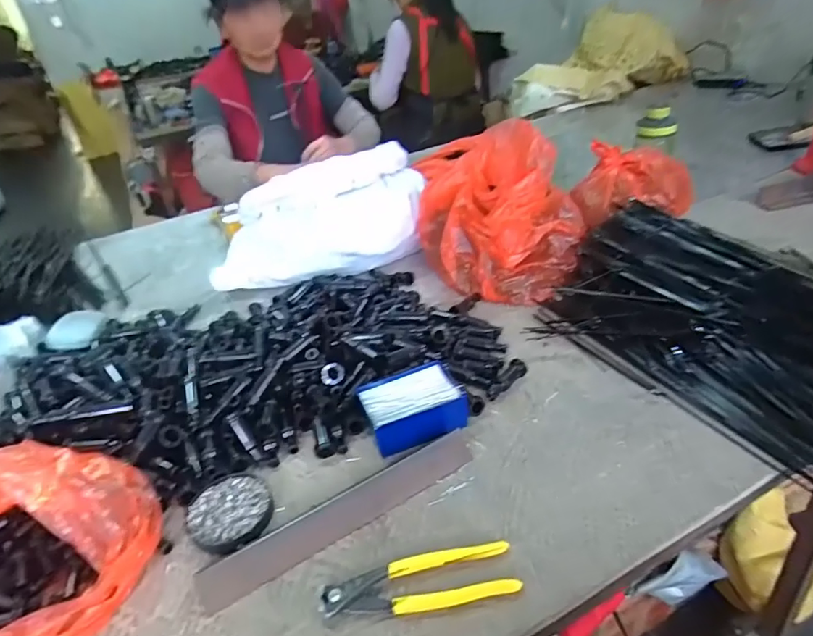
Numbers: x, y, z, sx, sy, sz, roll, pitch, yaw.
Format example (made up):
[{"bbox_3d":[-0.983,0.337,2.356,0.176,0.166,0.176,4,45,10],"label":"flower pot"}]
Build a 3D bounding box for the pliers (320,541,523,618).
[{"bbox_3d":[0.011,0.222,0.439,0.160,0.015,0.044,-11,32,-6],"label":"pliers"}]

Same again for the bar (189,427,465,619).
[{"bbox_3d":[-0.058,0.189,0.518,0.290,0.025,0.040,-23,35,-23],"label":"bar"}]

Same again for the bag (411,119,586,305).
[{"bbox_3d":[0.165,-0.168,0.839,0.234,0.187,0.229,-20,34,-19],"label":"bag"}]

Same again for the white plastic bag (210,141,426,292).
[{"bbox_3d":[-0.154,-0.179,0.924,0.371,0.172,0.167,-9,32,-2],"label":"white plastic bag"}]

